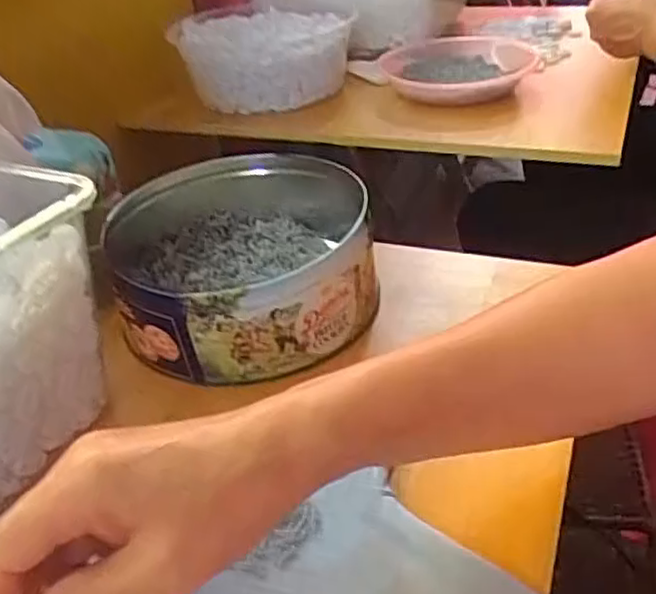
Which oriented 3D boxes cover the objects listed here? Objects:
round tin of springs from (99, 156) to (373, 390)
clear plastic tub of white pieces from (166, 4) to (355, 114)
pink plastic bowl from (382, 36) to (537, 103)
[{"bbox_3d":[-0.061,-0.035,0.514,0.179,0.071,0.220,-8,34,-4],"label":"round tin of springs"},{"bbox_3d":[-0.085,-0.331,0.934,0.224,0.097,0.216,-4,34,2],"label":"clear plastic tub of white pieces"},{"bbox_3d":[0.179,-0.286,0.894,0.197,0.051,0.232,-5,34,1],"label":"pink plastic bowl"}]

